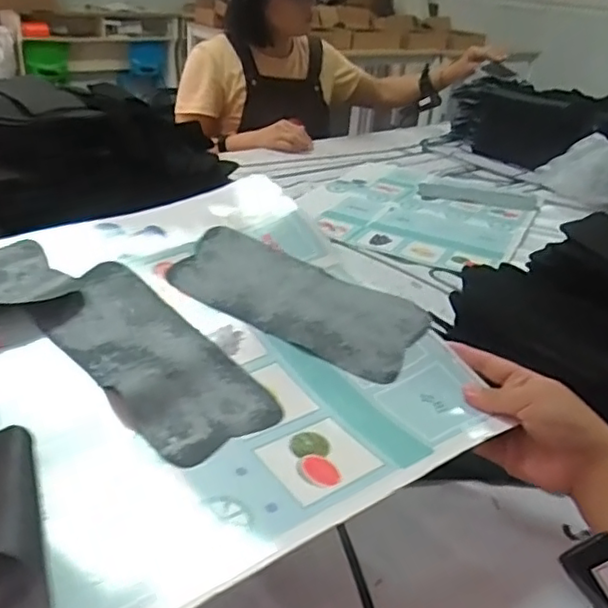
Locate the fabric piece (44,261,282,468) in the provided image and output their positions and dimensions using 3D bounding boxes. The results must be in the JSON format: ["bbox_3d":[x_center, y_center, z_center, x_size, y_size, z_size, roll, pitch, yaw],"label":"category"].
[{"bbox_3d":[-0.121,0.038,0.491,0.097,0.013,0.220,-25,49,-38],"label":"fabric piece"}]

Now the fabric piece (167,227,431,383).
[{"bbox_3d":[-0.008,-0.005,0.562,0.225,0.010,0.094,24,51,19],"label":"fabric piece"}]

